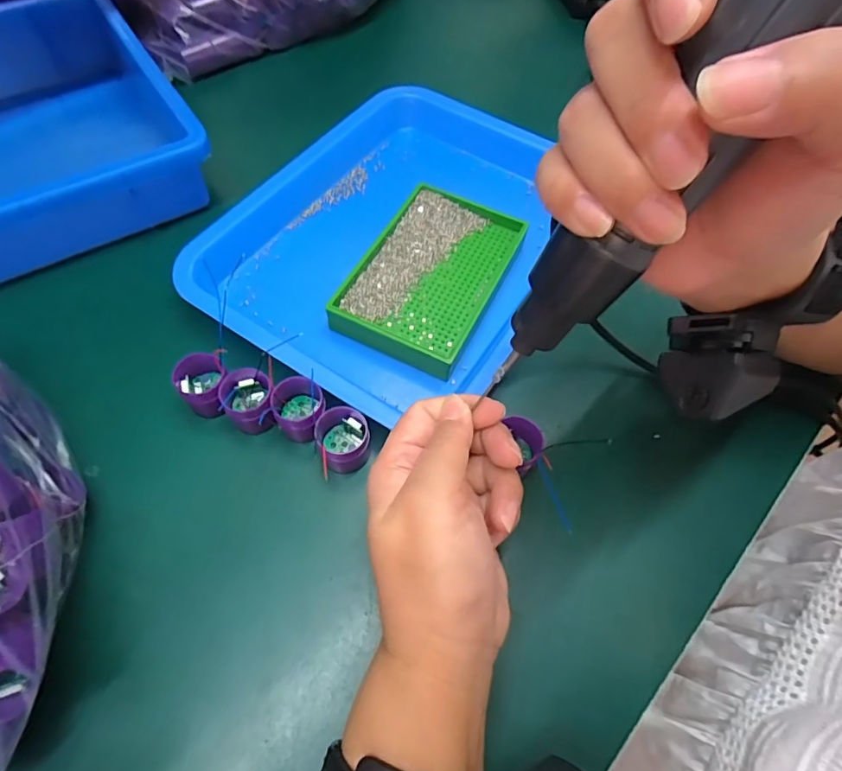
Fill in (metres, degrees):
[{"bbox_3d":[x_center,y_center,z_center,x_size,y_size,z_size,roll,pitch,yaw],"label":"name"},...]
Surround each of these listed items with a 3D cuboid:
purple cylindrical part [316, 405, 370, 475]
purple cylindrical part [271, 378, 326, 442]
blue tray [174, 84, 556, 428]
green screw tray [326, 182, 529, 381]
[{"bbox_3d":[-0.044,0.031,0.296,0.028,0.028,0.030,2,61,-3],"label":"purple cylindrical part"},{"bbox_3d":[-0.071,0.015,0.304,0.032,0.028,0.029,26,63,11],"label":"purple cylindrical part"},{"bbox_3d":[-0.015,-0.113,0.380,0.216,0.033,0.281,29,63,12],"label":"blue tray"},{"bbox_3d":[0.007,-0.077,0.360,0.090,0.027,0.137,25,62,10],"label":"green screw tray"}]

